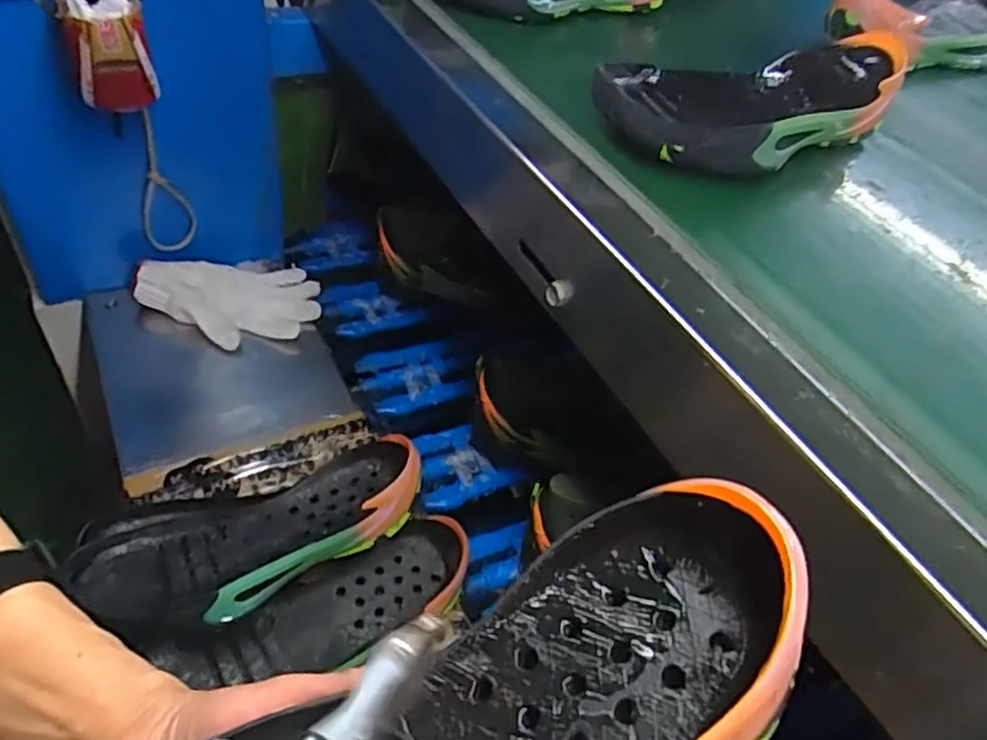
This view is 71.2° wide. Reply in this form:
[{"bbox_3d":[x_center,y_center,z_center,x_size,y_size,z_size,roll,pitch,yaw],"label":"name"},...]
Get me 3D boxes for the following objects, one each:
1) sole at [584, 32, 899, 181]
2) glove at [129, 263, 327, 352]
[{"bbox_3d":[0.196,-0.196,0.497,0.275,0.046,0.098,-23,51,-27],"label":"sole"},{"bbox_3d":[-0.314,-0.078,0.819,0.201,0.017,0.110,5,64,-19],"label":"glove"}]

